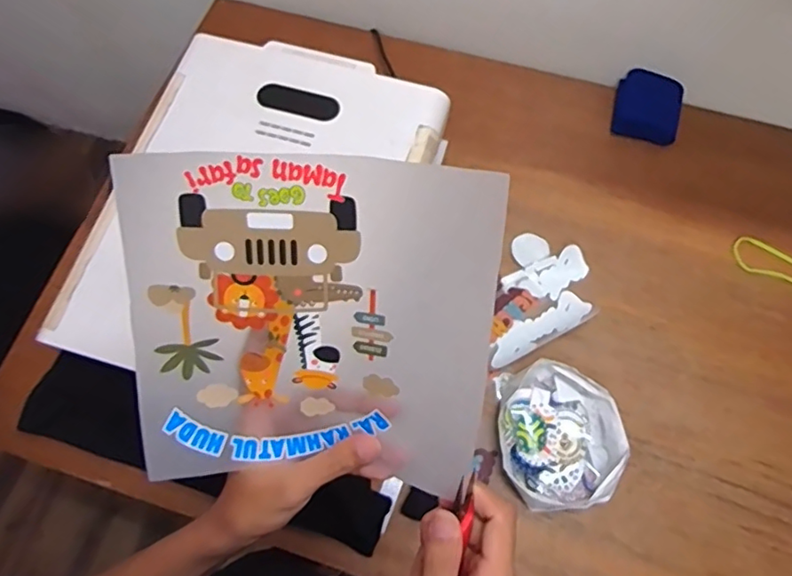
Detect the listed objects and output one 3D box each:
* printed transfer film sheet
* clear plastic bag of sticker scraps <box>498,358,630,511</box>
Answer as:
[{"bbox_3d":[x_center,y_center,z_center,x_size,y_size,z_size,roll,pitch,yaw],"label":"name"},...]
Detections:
[{"bbox_3d":[-0.047,0.028,0.331,0.207,0.019,0.196,3,110,-1],"label":"printed transfer film sheet"},{"bbox_3d":[0.229,0.205,0.797,0.165,0.043,0.191,-8,69,-2],"label":"clear plastic bag of sticker scraps"}]

